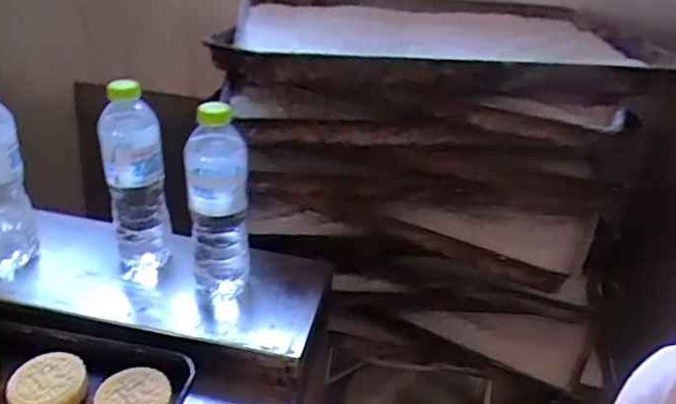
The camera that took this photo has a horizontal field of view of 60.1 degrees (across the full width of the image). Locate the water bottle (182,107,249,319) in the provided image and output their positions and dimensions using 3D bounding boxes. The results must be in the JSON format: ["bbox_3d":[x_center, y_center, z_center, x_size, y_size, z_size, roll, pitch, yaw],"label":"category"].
[{"bbox_3d":[-0.127,0.019,0.623,0.065,0.233,0.056,-2,33,-7],"label":"water bottle"}]

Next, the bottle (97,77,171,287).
[{"bbox_3d":[-0.231,-0.019,0.670,0.065,0.232,0.069,-11,35,-20],"label":"bottle"}]

